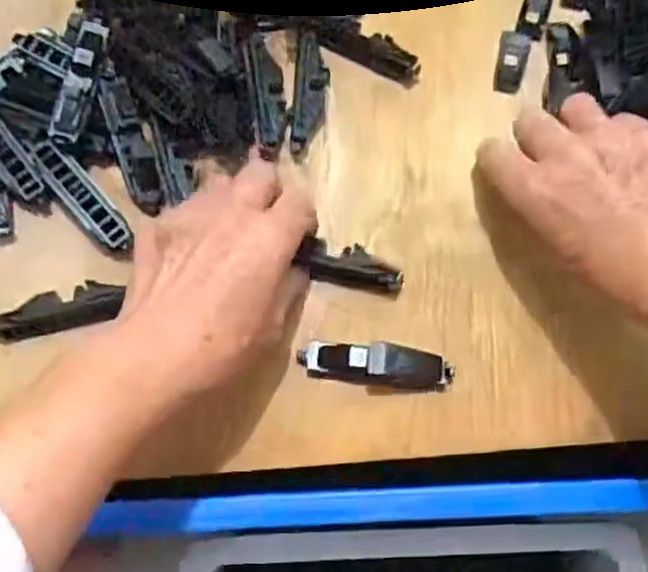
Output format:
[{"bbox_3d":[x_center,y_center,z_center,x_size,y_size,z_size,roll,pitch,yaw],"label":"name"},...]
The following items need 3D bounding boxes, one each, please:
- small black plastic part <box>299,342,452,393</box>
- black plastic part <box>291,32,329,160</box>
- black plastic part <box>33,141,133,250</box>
[{"bbox_3d":[0.028,0.043,0.379,0.083,0.025,0.020,7,70,2],"label":"small black plastic part"},{"bbox_3d":[-0.008,-0.118,0.433,0.020,0.013,0.080,4,70,1],"label":"black plastic part"},{"bbox_3d":[-0.139,-0.052,0.402,0.017,0.011,0.078,-40,87,-14],"label":"black plastic part"}]

